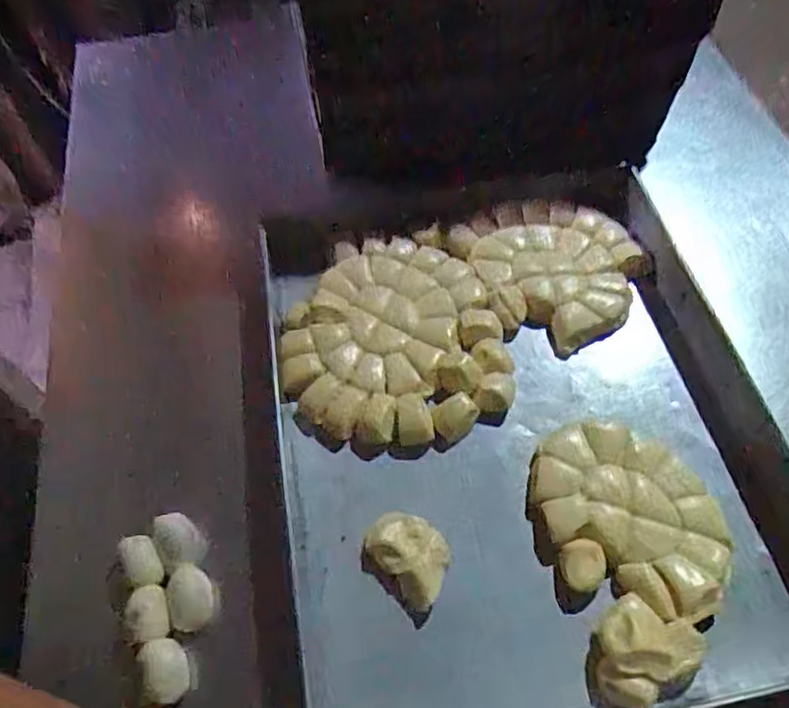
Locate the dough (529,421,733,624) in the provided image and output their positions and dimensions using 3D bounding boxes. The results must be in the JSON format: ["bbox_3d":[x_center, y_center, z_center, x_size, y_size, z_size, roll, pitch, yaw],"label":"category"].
[{"bbox_3d":[0.195,0.131,0.533,0.155,0.020,0.148,0,58,1],"label":"dough"}]

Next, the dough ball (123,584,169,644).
[{"bbox_3d":[-0.192,0.201,0.488,0.029,0.022,0.041,-12,58,-6],"label":"dough ball"}]

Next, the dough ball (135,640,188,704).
[{"bbox_3d":[-0.171,0.235,0.467,0.031,0.019,0.041,-15,59,-8],"label":"dough ball"}]

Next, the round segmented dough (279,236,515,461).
[{"bbox_3d":[-0.005,-0.019,0.626,0.211,0.030,0.242,-13,58,-7],"label":"round segmented dough"}]

